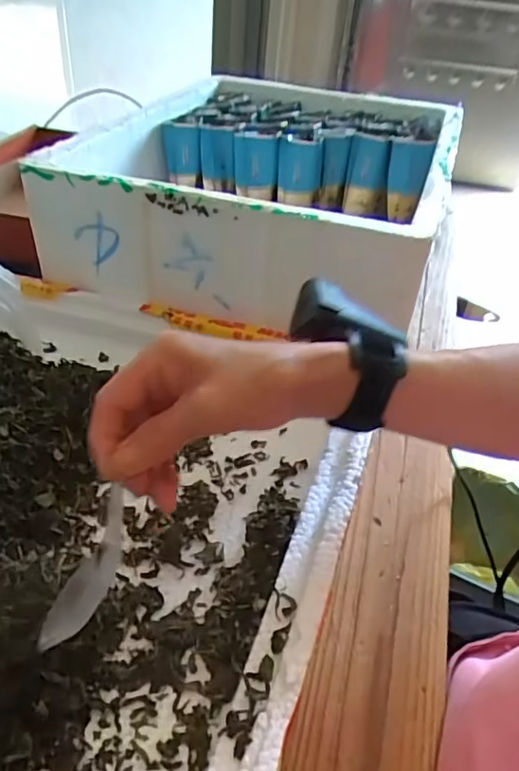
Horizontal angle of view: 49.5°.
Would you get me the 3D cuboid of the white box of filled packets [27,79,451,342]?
[{"bbox_3d":[0.026,-0.238,0.662,0.351,0.117,0.471,16,40,11],"label":"white box of filled packets"}]

